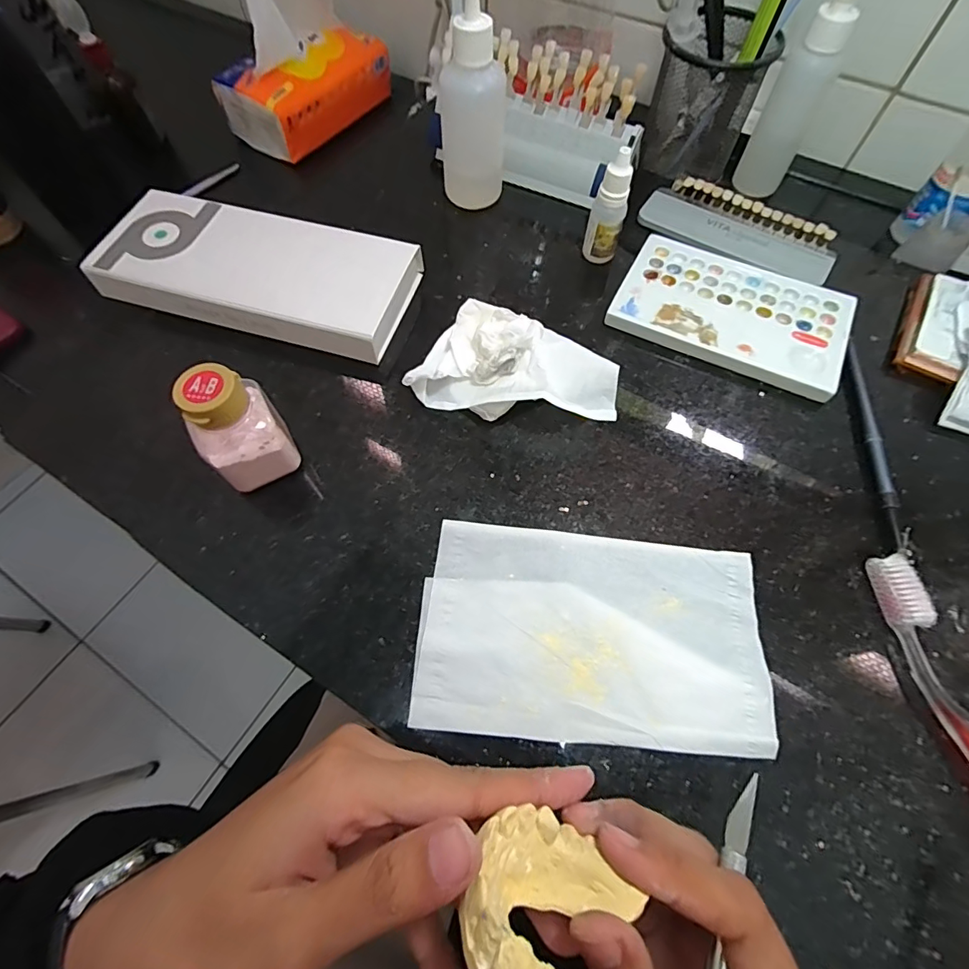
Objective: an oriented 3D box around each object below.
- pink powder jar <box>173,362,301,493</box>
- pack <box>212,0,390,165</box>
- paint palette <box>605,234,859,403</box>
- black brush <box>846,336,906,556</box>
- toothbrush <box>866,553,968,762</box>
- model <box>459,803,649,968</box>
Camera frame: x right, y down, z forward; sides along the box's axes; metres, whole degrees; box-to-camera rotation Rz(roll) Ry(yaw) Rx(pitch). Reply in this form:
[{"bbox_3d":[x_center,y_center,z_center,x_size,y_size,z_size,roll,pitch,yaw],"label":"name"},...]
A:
[{"bbox_3d":[-0.133,-0.029,0.261,0.041,0.074,0.033,-33,69,-14],"label":"pink powder jar"},{"bbox_3d":[-0.196,-0.466,0.514,0.088,0.126,0.182,35,69,15],"label":"pack"},{"bbox_3d":[0.175,-0.123,0.340,0.152,0.011,0.095,24,67,11],"label":"paint palette"},{"bbox_3d":[0.240,-0.029,0.296,0.010,0.008,0.143,6,65,3],"label":"black brush"},{"bbox_3d":[0.226,0.125,0.219,0.020,0.013,0.188,-5,65,-2],"label":"toothbrush"},{"bbox_3d":[0.016,0.122,0.130,0.046,0.051,0.022,31,104,16],"label":"model"}]

